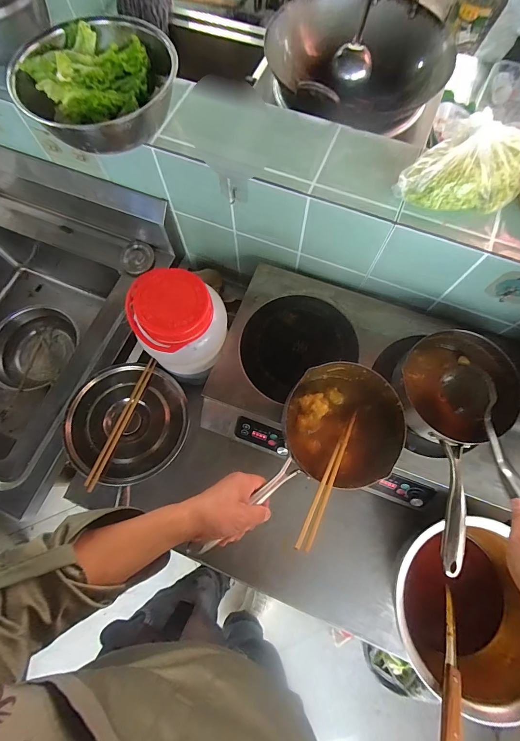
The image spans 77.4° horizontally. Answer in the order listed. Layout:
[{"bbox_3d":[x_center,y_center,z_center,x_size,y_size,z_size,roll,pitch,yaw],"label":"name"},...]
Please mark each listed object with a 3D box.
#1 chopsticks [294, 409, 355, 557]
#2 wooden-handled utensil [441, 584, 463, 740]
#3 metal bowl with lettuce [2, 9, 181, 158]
[{"bbox_3d":[0.110,0.161,0.504,0.019,0.010,0.239,29,53,8],"label":"chopsticks"},{"bbox_3d":[0.314,0.478,0.532,0.019,0.026,0.249,34,36,10],"label":"wooden-handled utensil"},{"bbox_3d":[-0.261,-0.466,0.532,0.247,0.094,0.192,-31,75,-9],"label":"metal bowl with lettuce"}]

